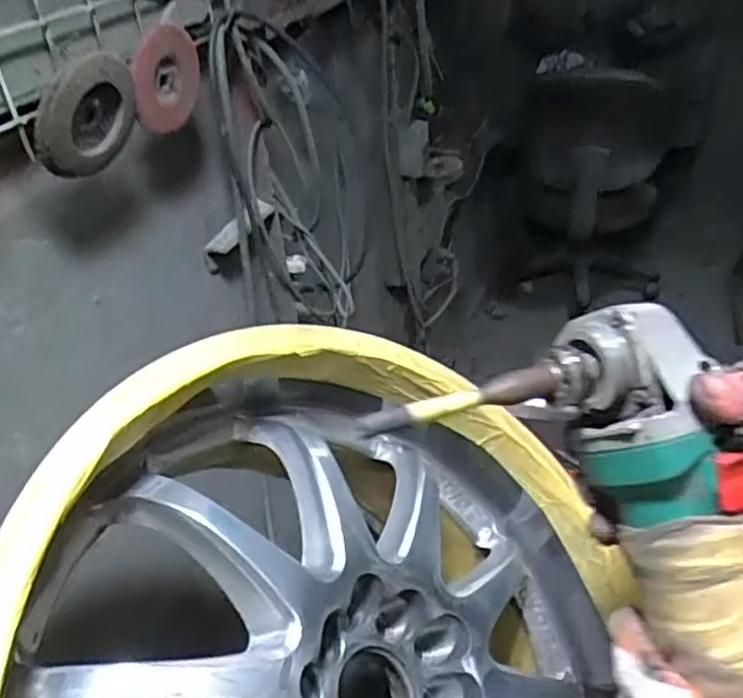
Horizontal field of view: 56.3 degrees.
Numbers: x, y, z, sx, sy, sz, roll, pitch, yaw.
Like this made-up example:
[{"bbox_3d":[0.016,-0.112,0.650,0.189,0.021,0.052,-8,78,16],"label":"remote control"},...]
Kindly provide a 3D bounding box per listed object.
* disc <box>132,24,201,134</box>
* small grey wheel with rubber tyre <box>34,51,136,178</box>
[{"bbox_3d":[-0.187,-0.248,0.637,0.009,0.092,0.101,22,42,11],"label":"disc"},{"bbox_3d":[-0.231,-0.186,0.555,0.031,0.089,0.098,25,42,11],"label":"small grey wheel with rubber tyre"}]

